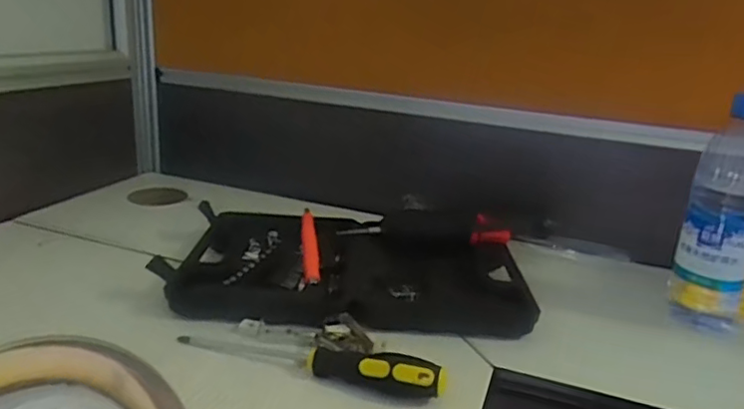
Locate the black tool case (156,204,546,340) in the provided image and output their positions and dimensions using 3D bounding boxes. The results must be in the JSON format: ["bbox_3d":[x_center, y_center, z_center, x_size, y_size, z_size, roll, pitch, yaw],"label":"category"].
[{"bbox_3d":[-0.025,0.062,0.615,0.350,0.036,0.207,3,20,-1],"label":"black tool case"}]

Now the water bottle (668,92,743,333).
[{"bbox_3d":[0.328,0.011,0.551,0.064,0.216,0.065,14,22,27],"label":"water bottle"}]

